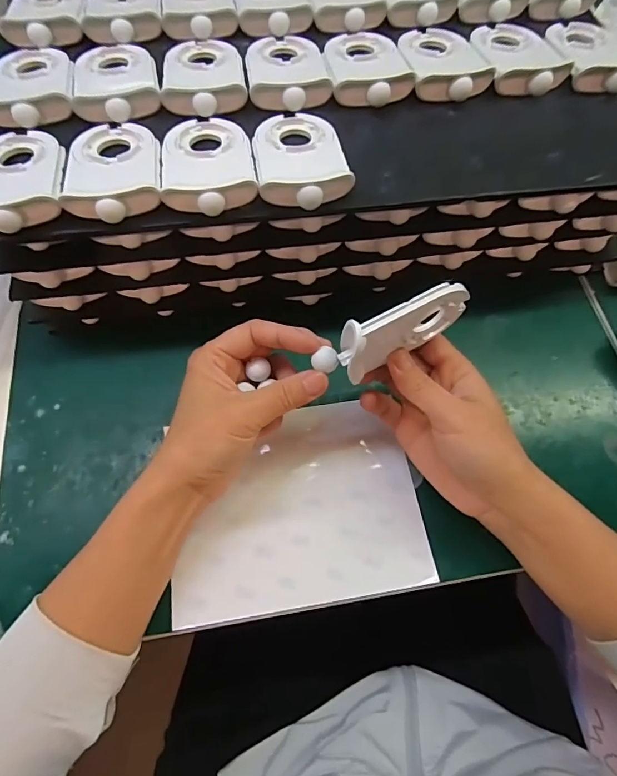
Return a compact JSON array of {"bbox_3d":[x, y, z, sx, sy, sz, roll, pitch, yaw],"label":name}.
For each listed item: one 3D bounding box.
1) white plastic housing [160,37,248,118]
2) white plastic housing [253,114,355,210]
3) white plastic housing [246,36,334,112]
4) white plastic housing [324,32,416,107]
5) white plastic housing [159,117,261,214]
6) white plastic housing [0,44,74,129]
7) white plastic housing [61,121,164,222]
[{"bbox_3d":[-0.075,-0.230,0.317,0.058,0.014,0.089,-6,66,-4],"label":"white plastic housing"},{"bbox_3d":[-0.007,-0.152,0.285,0.057,0.012,0.086,-11,67,-6],"label":"white plastic housing"},{"bbox_3d":[-0.017,-0.236,0.323,0.057,0.013,0.085,-8,67,-5],"label":"white plastic housing"},{"bbox_3d":[0.041,-0.238,0.321,0.056,0.014,0.085,-9,67,-5],"label":"white plastic housing"},{"bbox_3d":[-0.064,-0.147,0.282,0.057,0.012,0.087,-8,67,-4],"label":"white plastic housing"},{"bbox_3d":[-0.197,-0.221,0.310,0.058,0.015,0.093,-14,67,-7],"label":"white plastic housing"},{"bbox_3d":[-0.124,-0.144,0.280,0.058,0.012,0.092,-9,67,-5],"label":"white plastic housing"}]

